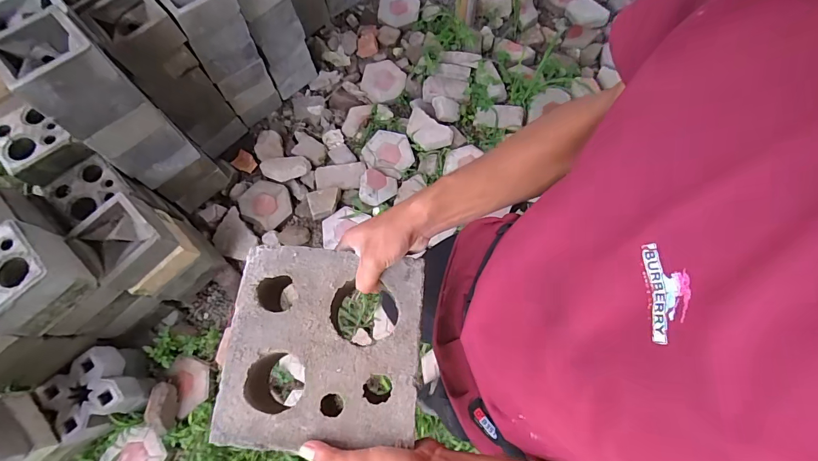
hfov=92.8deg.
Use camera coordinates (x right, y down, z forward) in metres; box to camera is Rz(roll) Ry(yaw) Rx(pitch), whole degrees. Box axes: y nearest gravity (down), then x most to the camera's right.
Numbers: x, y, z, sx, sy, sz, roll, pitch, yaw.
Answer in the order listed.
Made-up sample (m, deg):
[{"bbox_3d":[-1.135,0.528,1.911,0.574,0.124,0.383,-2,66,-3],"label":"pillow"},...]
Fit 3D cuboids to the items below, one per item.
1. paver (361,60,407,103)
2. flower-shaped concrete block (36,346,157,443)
[{"bbox_3d":[-0.120,-0.679,1.770,0.187,0.043,0.196,40,88,-9],"label":"paver"},{"bbox_3d":[-0.972,0.505,1.240,0.221,0.171,0.220,-33,73,-10],"label":"flower-shaped concrete block"}]

